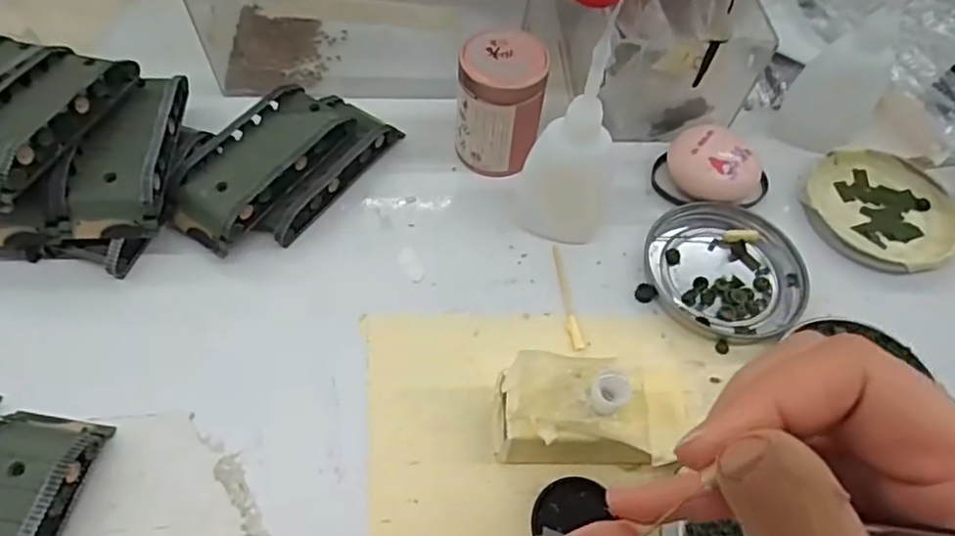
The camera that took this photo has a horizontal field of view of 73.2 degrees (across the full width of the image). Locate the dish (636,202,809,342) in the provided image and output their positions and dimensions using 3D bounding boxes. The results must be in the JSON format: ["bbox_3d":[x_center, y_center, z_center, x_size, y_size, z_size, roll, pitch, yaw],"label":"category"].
[{"bbox_3d":[0.125,0.000,0.326,0.076,0.007,0.075,2,57,-3],"label":"dish"}]

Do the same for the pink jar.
[{"bbox_3d":[0.012,-0.083,0.338,0.043,0.065,0.038,11,57,3],"label":"pink jar"}]

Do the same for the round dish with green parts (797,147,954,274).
[{"bbox_3d":[0.223,-0.034,0.354,0.080,0.012,0.079,2,57,-3],"label":"round dish with green parts"}]

